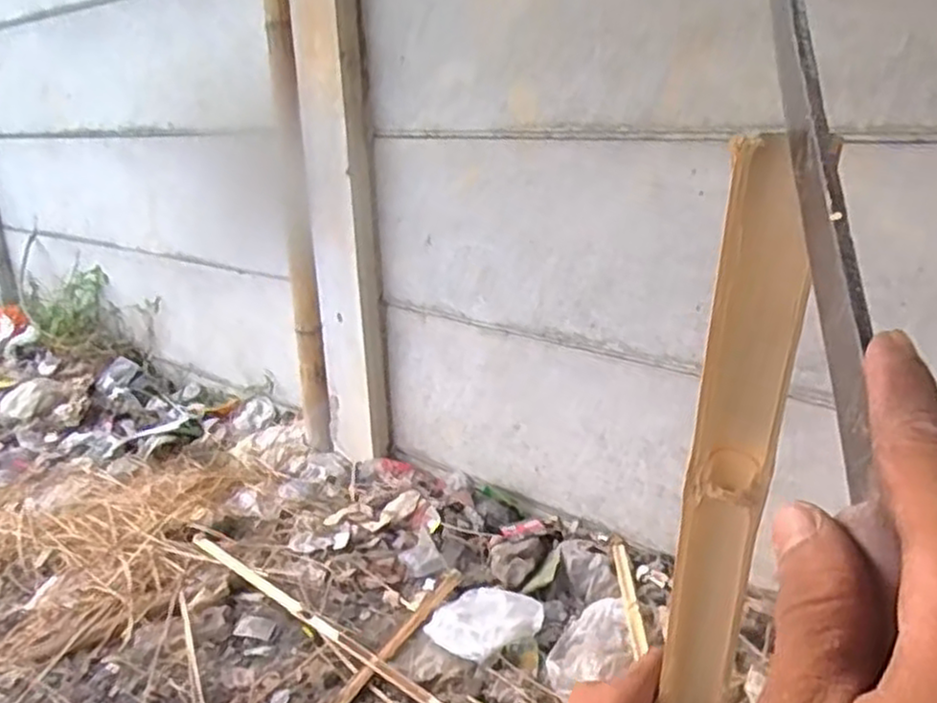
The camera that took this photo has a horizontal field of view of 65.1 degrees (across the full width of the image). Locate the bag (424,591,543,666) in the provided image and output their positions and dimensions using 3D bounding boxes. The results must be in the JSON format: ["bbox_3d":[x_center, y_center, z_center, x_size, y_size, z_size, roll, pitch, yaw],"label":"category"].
[{"bbox_3d":[0.029,0.492,1.344,0.206,0.035,0.157,-11,21,-25],"label":"bag"}]

